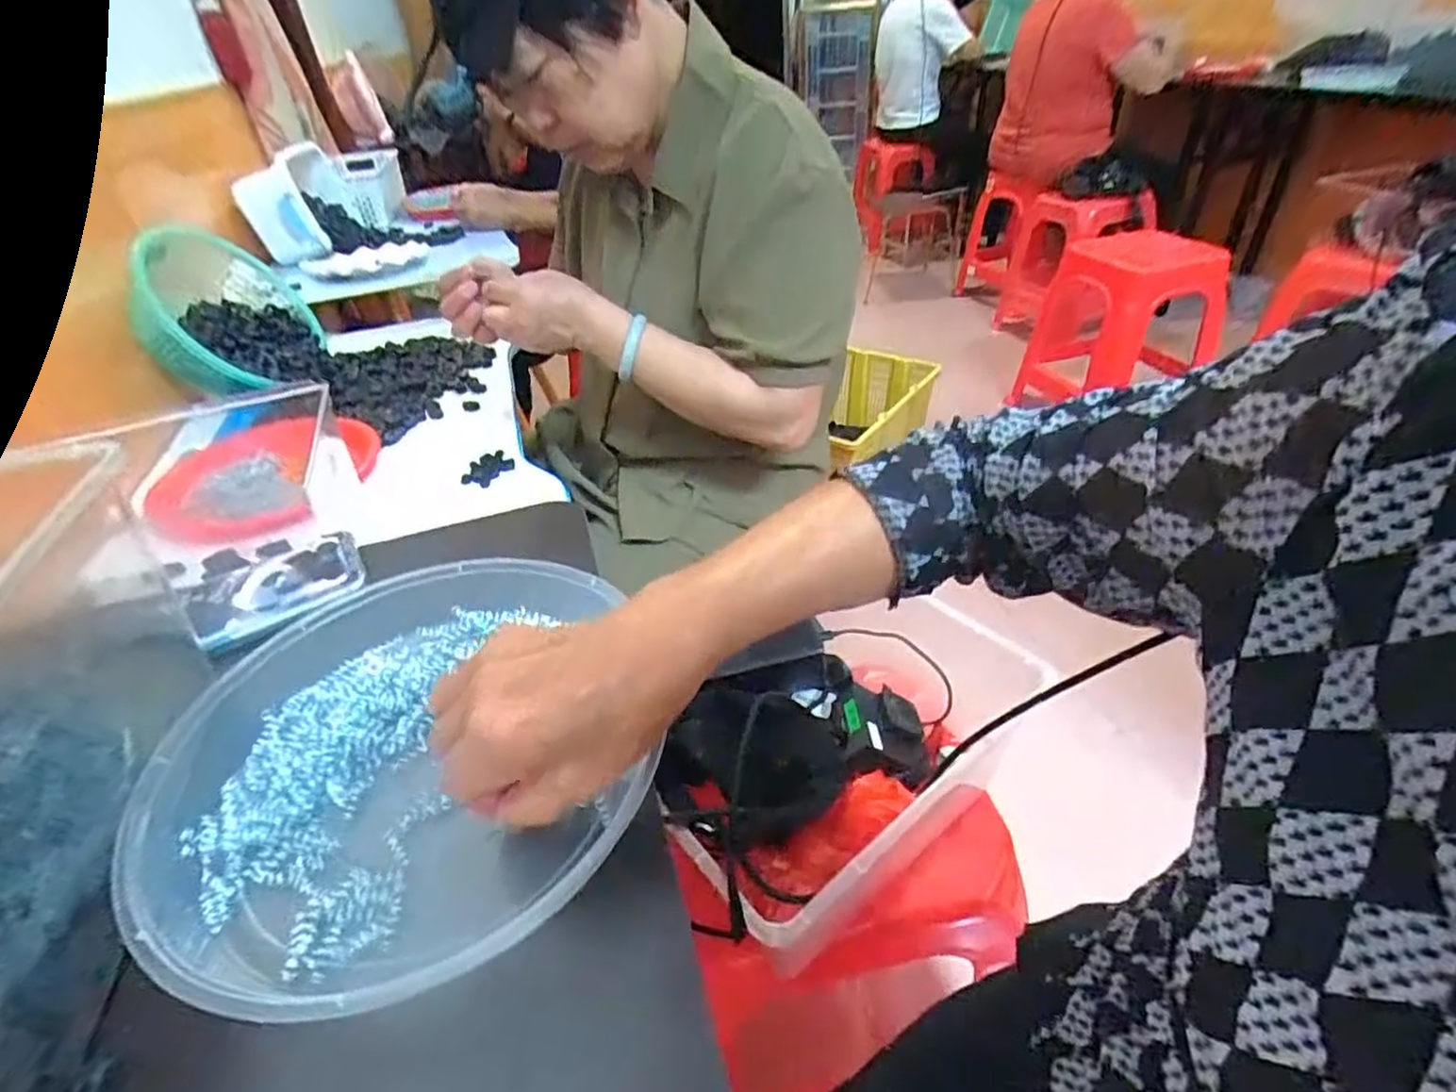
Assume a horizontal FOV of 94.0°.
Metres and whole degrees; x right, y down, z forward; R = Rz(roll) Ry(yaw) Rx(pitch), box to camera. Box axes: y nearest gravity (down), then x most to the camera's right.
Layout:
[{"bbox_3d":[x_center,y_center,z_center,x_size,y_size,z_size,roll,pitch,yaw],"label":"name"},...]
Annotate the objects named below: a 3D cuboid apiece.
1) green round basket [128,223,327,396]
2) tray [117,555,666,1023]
[{"bbox_3d":[-0.690,-0.320,0.937,0.115,0.227,0.260,-26,49,18],"label":"green round basket"},{"bbox_3d":[-0.155,0.095,0.329,0.227,0.051,0.230,-10,36,-14],"label":"tray"}]

